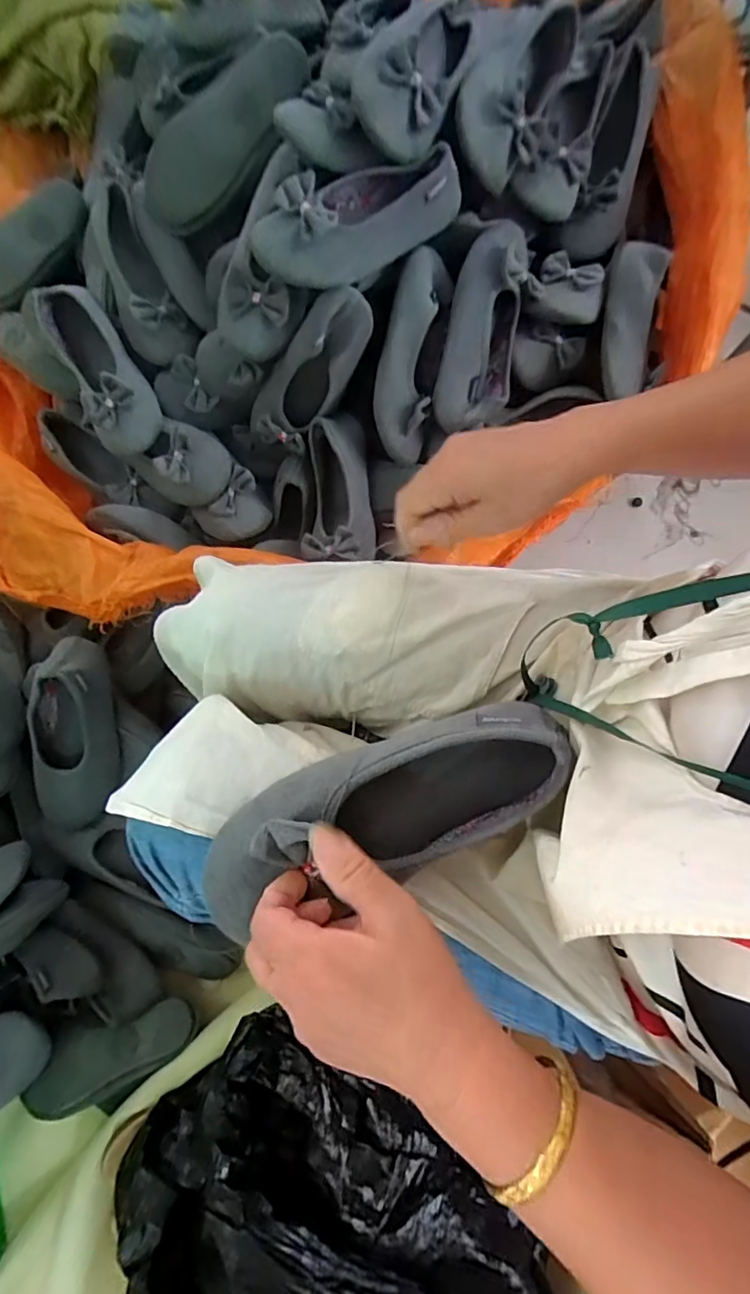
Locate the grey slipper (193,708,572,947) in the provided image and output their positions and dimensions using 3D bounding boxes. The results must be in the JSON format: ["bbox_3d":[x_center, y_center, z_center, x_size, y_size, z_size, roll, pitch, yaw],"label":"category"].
[{"bbox_3d":[0.005,0.099,0.337,0.220,0.063,0.078,-18,78,-5],"label":"grey slipper"}]

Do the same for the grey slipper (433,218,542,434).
[{"bbox_3d":[0.136,-0.388,0.668,0.094,0.074,0.248,15,90,2],"label":"grey slipper"}]

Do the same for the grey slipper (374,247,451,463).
[{"bbox_3d":[0.044,-0.358,0.678,0.074,0.073,0.244,10,101,-6],"label":"grey slipper"}]

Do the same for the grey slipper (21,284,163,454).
[{"bbox_3d":[-0.368,-0.371,0.721,0.097,0.070,0.230,-34,80,-9],"label":"grey slipper"}]

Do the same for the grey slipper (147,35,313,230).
[{"bbox_3d":[-0.194,-0.654,0.704,0.261,0.092,0.041,-39,80,14],"label":"grey slipper"}]

